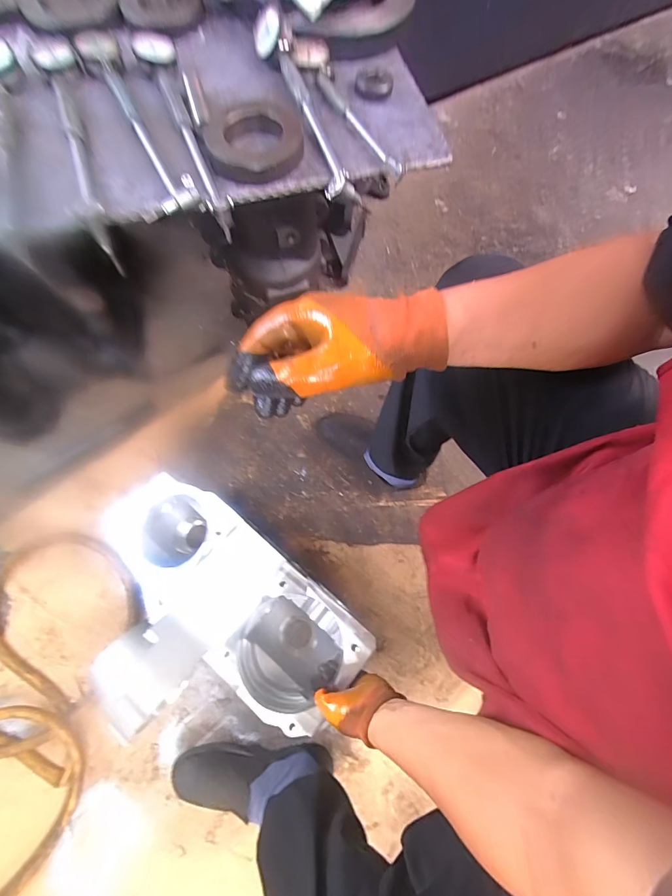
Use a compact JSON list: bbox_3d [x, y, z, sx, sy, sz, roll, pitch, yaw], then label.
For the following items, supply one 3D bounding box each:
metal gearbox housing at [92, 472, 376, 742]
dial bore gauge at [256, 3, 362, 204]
[{"bbox_3d":[-0.205,0.283,0.626,0.445,0.169,0.285,38,73,12],"label":"metal gearbox housing"},{"bbox_3d":[-0.042,-0.447,0.475,0.047,0.057,0.333,-19,71,-8],"label":"dial bore gauge"}]

